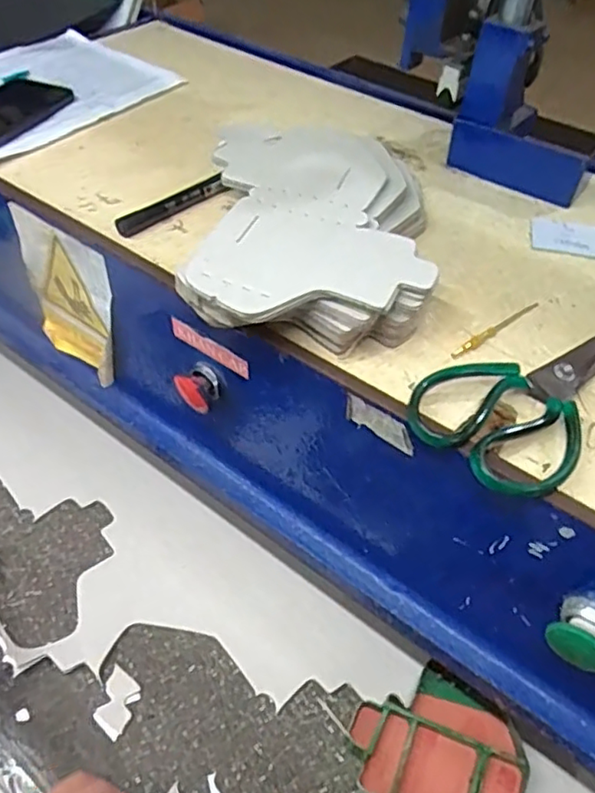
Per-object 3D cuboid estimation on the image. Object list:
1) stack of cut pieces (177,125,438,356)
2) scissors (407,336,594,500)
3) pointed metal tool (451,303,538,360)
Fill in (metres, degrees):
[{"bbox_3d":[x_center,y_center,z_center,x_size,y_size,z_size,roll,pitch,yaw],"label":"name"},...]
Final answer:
[{"bbox_3d":[0.013,-0.142,0.496,0.186,0.046,0.284,4,48,-1],"label":"stack of cut pieces"},{"bbox_3d":[0.171,-0.007,0.415,0.204,0.023,0.100,-30,57,-27],"label":"scissors"},{"bbox_3d":[0.152,-0.052,0.471,0.103,0.005,0.008,-32,58,-28],"label":"pointed metal tool"}]

